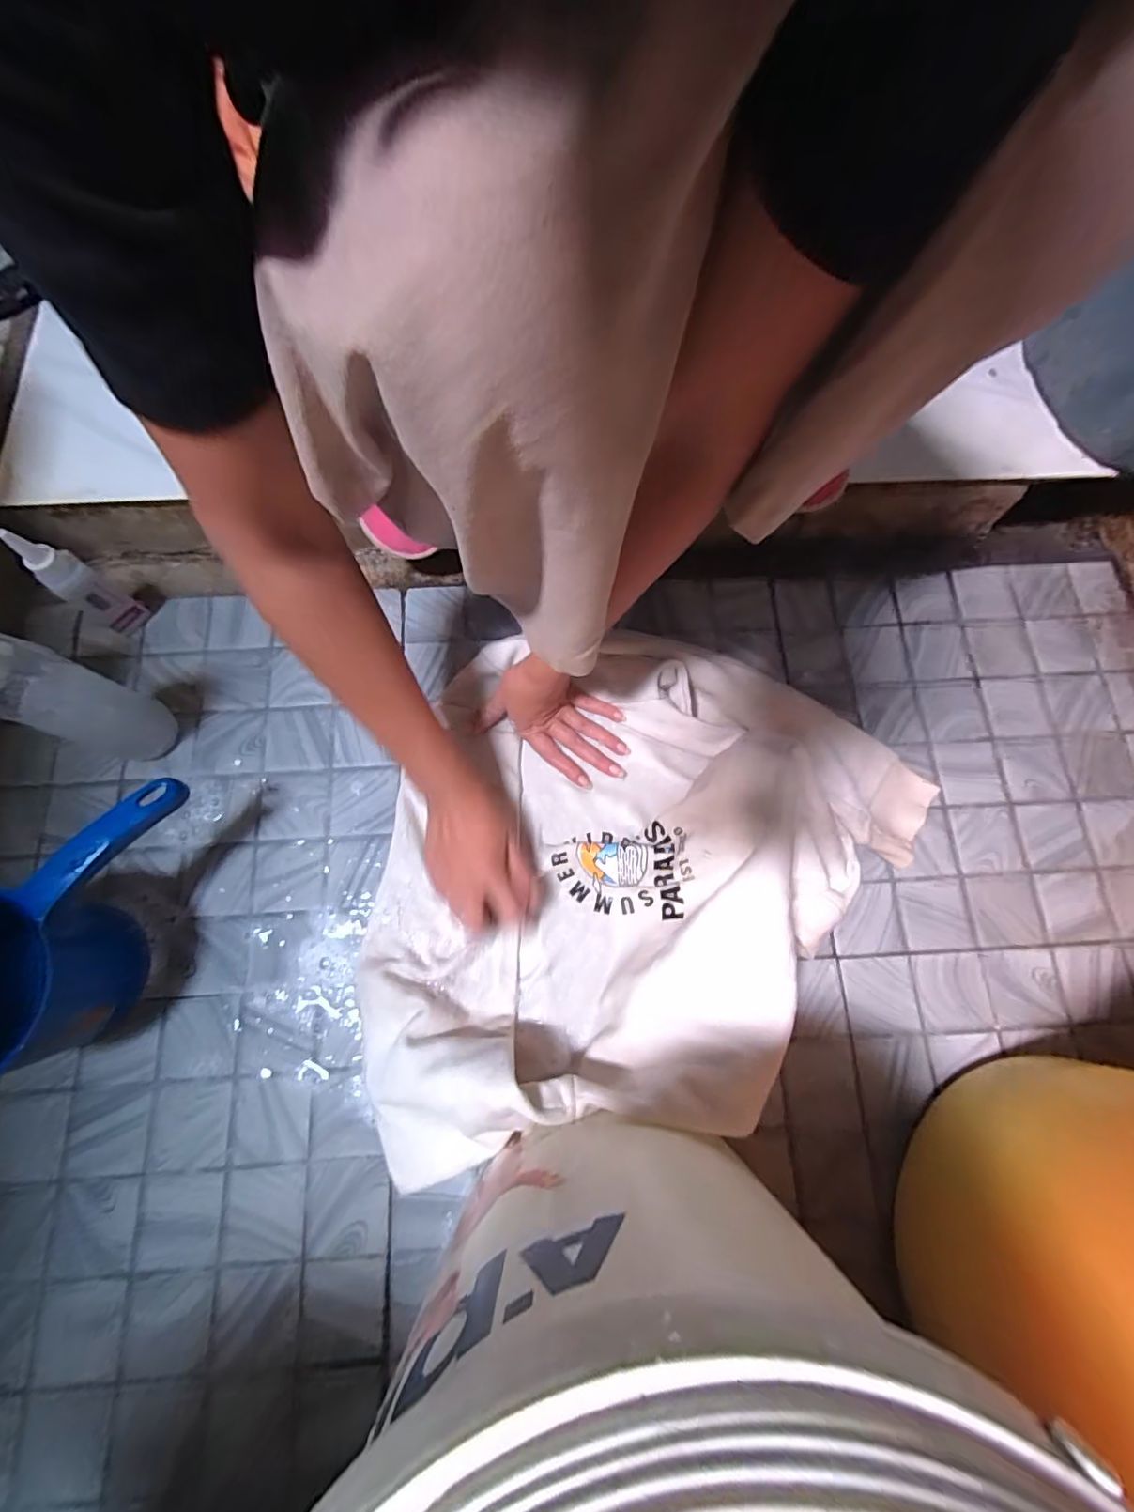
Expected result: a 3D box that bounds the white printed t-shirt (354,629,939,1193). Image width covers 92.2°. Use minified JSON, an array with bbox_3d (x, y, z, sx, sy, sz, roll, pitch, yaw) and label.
[{"bbox_3d":[0.076,0.103,0.457,0.494,0.110,0.424,1,75,-1],"label":"white printed t-shirt"}]

